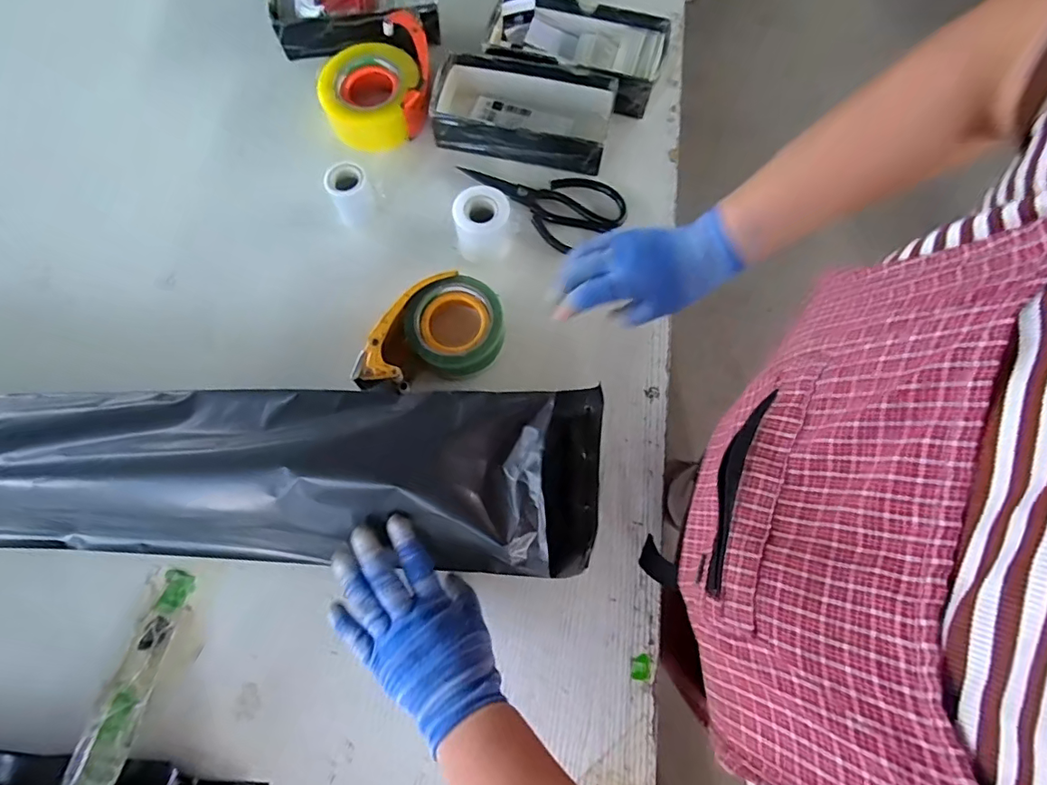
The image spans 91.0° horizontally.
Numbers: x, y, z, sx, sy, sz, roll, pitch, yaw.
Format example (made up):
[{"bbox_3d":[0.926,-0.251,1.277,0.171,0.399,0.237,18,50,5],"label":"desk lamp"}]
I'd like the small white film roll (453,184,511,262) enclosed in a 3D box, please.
[{"bbox_3d":[-0.047,-0.195,0.598,0.059,0.068,0.056,0,73,0],"label":"small white film roll"}]

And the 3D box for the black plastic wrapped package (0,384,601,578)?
[{"bbox_3d":[-0.267,0.069,0.457,0.678,0.080,0.159,2,73,-3],"label":"black plastic wrapped package"}]

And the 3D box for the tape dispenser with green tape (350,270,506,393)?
[{"bbox_3d":[-0.100,-0.056,0.556,0.164,0.064,0.102,-28,75,-9],"label":"tape dispenser with green tape"}]

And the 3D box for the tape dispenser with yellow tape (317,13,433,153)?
[{"bbox_3d":[-0.186,-0.393,0.663,0.138,0.068,0.167,-3,73,-1],"label":"tape dispenser with yellow tape"}]

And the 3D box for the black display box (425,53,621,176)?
[{"bbox_3d":[-0.001,-0.358,0.657,0.224,0.059,0.110,11,73,3],"label":"black display box"}]

